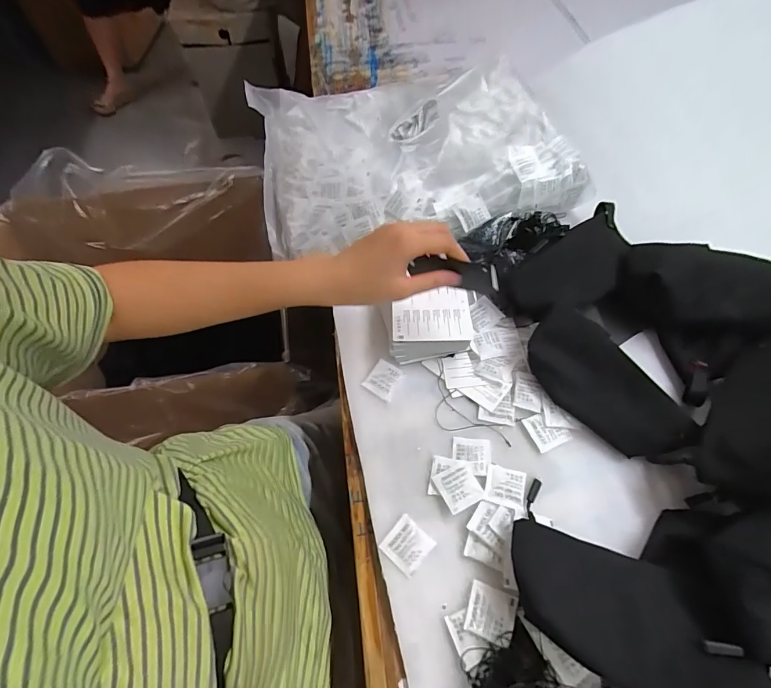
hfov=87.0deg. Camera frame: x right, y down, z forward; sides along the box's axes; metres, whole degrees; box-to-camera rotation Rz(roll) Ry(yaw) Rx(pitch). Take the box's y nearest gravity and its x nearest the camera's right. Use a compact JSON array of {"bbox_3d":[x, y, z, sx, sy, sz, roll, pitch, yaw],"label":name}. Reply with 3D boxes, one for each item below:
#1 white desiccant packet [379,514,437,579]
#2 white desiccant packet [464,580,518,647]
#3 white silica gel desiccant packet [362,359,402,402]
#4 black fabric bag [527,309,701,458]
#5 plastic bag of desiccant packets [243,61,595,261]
[{"bbox_3d":[0.021,0.191,0.386,0.039,0.007,0.040,36,69,22],"label":"white desiccant packet"},{"bbox_3d":[0.093,0.236,0.356,0.040,0.005,0.041,17,63,14],"label":"white desiccant packet"},{"bbox_3d":[-0.002,0.042,0.479,0.037,0.008,0.041,28,66,19],"label":"white silica gel desiccant packet"},{"bbox_3d":[0.238,0.047,0.444,0.084,0.036,0.184,-42,79,-18],"label":"black fabric bag"},{"bbox_3d":[0.038,-0.295,0.608,0.455,0.082,0.344,-11,60,-2],"label":"plastic bag of desiccant packets"}]

